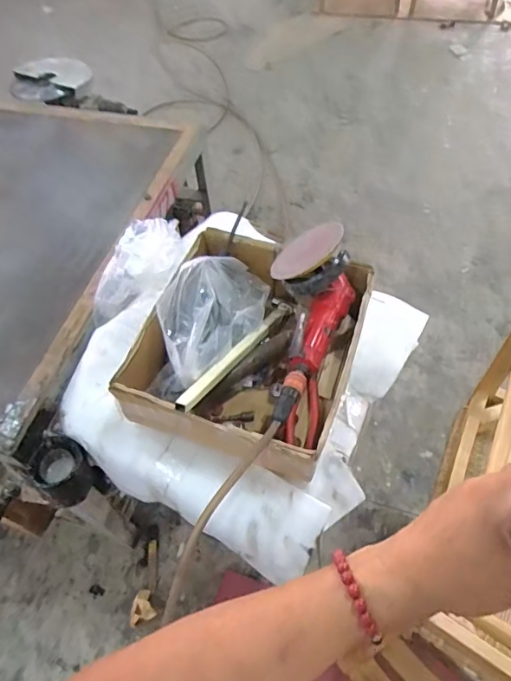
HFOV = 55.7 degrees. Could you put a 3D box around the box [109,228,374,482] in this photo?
[{"bbox_3d":[-0.006,0.003,0.710,0.282,0.146,0.324,16,59,14],"label":"box"}]

